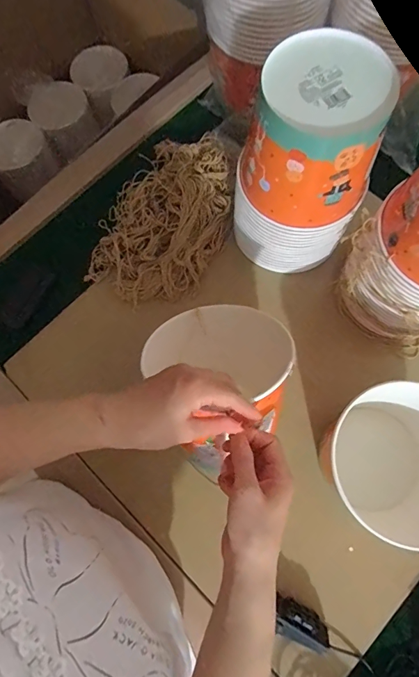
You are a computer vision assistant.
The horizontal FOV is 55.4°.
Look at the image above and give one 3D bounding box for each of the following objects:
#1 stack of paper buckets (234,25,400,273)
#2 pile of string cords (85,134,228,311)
[{"bbox_3d":[0.118,-0.202,0.496,0.147,0.249,0.144,21,76,7],"label":"stack of paper buckets"},{"bbox_3d":[-0.067,-0.195,0.619,0.192,0.045,0.297,16,76,6],"label":"pile of string cords"}]

